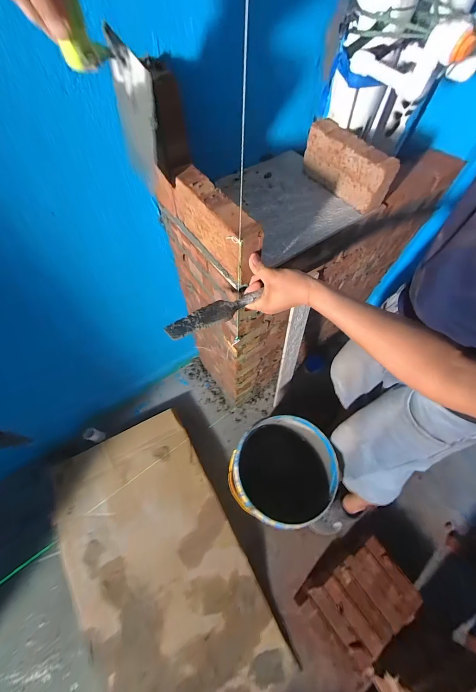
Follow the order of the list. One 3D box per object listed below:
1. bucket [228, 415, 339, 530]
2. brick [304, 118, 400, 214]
[{"bbox_3d":[0.145,0.443,0.979,0.339,0.326,0.302,-27,67,-15],"label":"bucket"},{"bbox_3d":[0.244,-0.400,0.607,0.052,0.101,0.219,-32,68,-16],"label":"brick"}]

